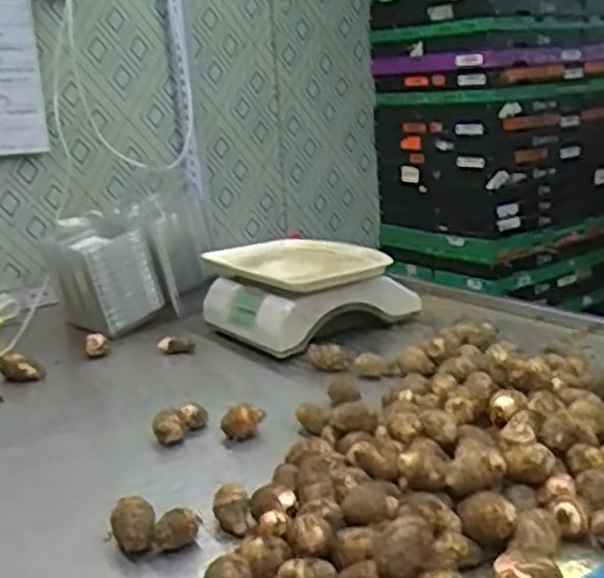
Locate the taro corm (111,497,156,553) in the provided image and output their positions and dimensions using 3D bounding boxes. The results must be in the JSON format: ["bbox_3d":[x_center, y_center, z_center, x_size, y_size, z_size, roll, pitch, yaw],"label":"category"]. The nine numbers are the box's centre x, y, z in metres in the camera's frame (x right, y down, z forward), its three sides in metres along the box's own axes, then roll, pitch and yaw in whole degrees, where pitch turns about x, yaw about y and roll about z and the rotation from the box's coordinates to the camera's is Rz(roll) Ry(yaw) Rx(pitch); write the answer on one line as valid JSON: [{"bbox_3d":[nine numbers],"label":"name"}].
[{"bbox_3d":[-0.153,0.218,0.705,0.037,0.042,0.041,-8,16,-12],"label":"taro corm"}]

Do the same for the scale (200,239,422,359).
[{"bbox_3d":[0.003,0.003,1.264,0.277,0.115,0.269,-14,18,-30],"label":"scale"}]

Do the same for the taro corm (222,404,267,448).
[{"bbox_3d":[-0.069,0.155,0.908,0.053,0.033,0.035,-13,18,-27],"label":"taro corm"}]

